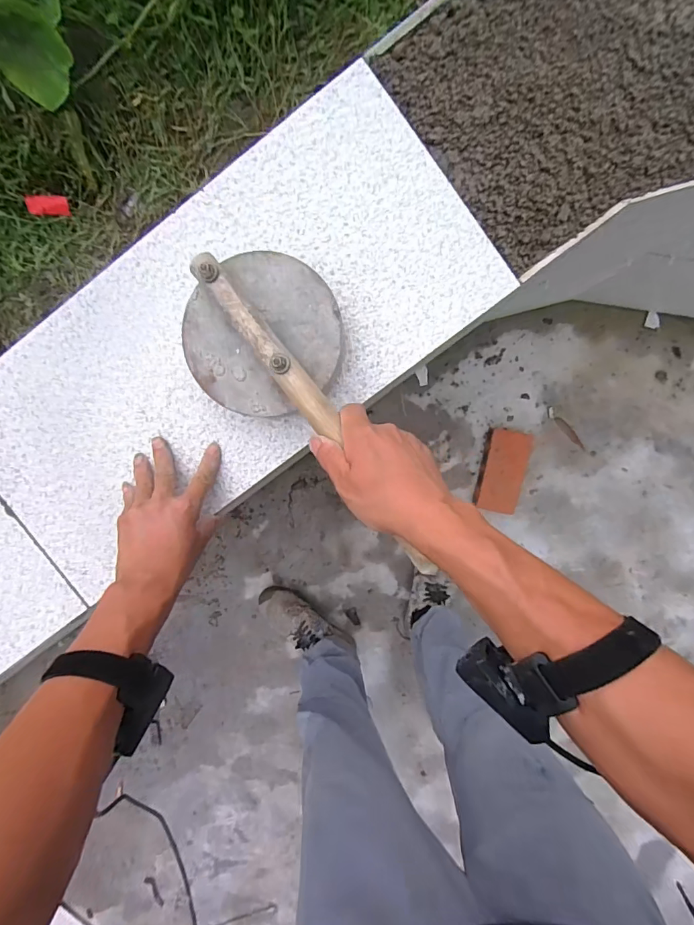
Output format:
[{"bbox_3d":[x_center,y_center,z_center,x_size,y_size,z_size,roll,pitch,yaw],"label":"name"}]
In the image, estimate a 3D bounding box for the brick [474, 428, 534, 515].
[{"bbox_3d":[0.362,0.020,1.048,0.104,0.051,0.192,12,96,0],"label":"brick"}]

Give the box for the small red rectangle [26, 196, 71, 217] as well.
[{"bbox_3d":[-0.800,-0.686,1.206,0.112,0.010,0.047,3,109,1],"label":"small red rectangle"}]

